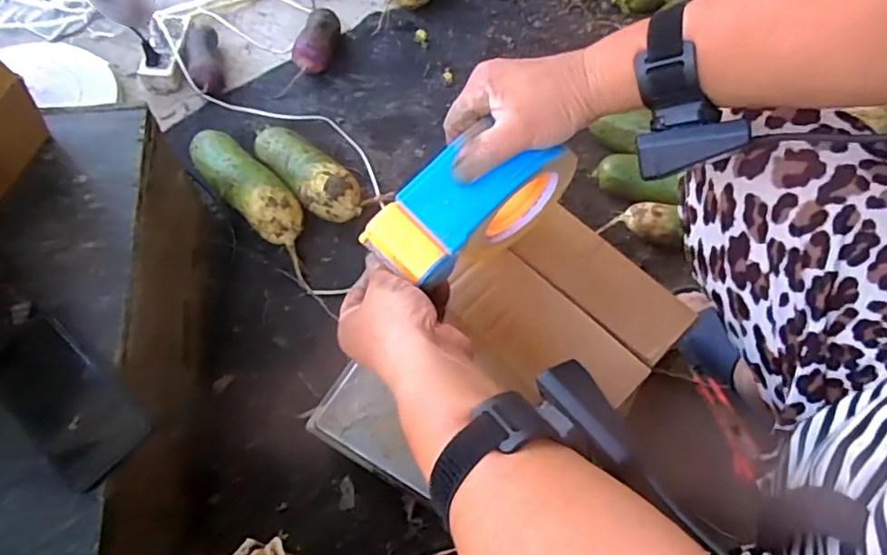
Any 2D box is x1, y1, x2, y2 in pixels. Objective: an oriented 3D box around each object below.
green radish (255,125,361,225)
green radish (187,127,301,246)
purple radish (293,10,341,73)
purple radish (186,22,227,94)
[{"bbox_3d":[-0.200,-0.153,0.869,0.200,0.064,0.077,40,65,16],"label":"green radish"},{"bbox_3d":[-0.282,-0.133,0.852,0.210,0.064,0.075,42,66,17],"label":"green radish"},{"bbox_3d":[-0.215,-0.412,1.026,0.055,0.063,0.129,15,61,4],"label":"purple radish"},{"bbox_3d":[-0.400,-0.370,0.992,0.052,0.042,0.150,-13,63,-12],"label":"purple radish"}]

